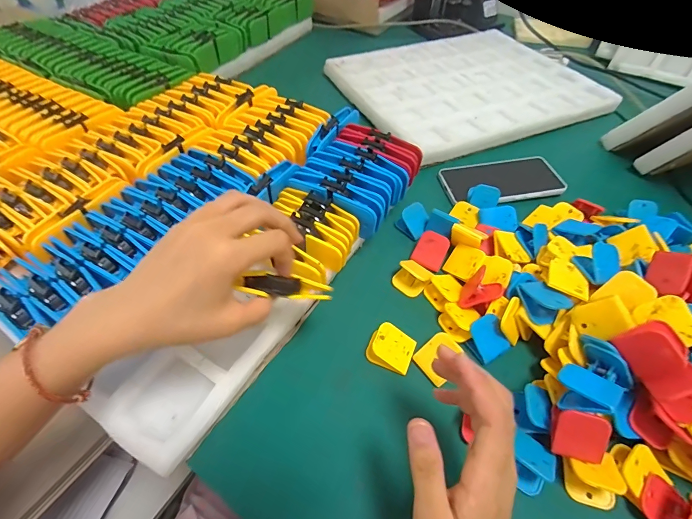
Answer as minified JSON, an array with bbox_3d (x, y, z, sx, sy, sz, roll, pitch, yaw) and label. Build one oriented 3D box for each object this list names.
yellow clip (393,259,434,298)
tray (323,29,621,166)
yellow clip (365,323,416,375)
[{"bbox_3d":[0.073,0.018,0.403,0.030,0.026,0.035,-38,60,-27],"label":"yellow clip"},{"bbox_3d":[0.218,-0.333,0.694,0.435,0.033,0.355,-18,53,-14],"label":"tray"},{"bbox_3d":[0.045,0.086,0.355,0.042,0.023,0.038,24,54,18],"label":"yellow clip"}]

